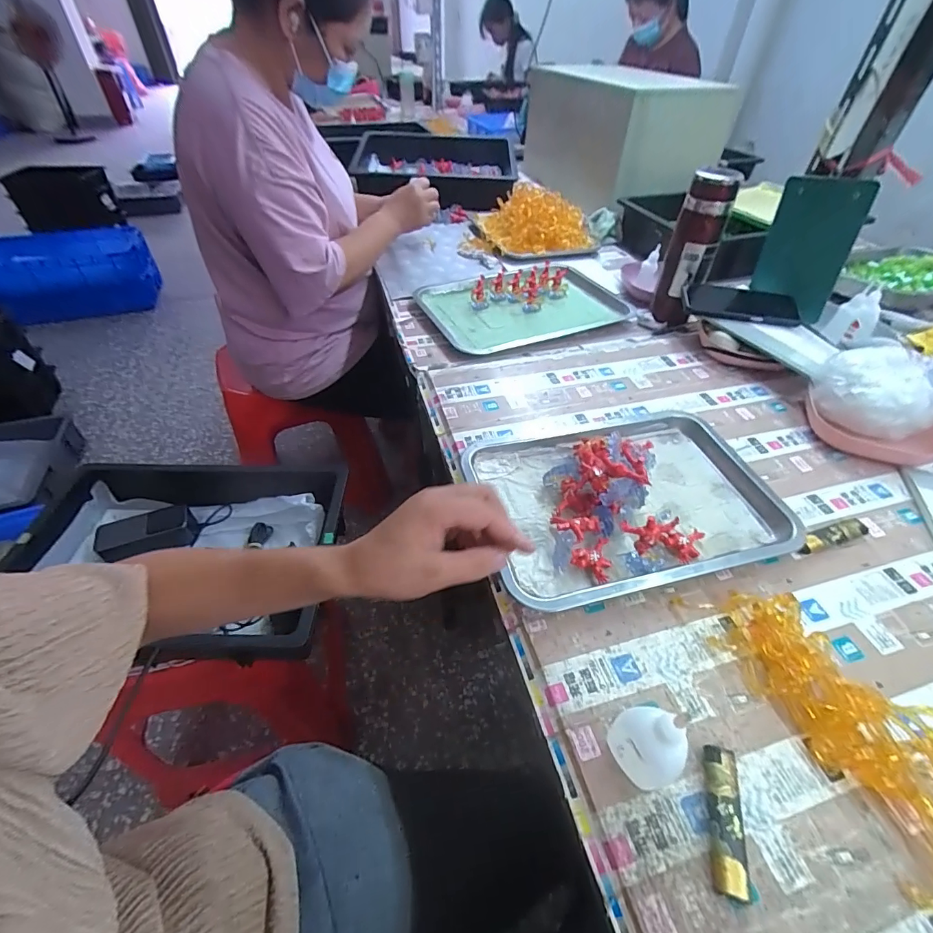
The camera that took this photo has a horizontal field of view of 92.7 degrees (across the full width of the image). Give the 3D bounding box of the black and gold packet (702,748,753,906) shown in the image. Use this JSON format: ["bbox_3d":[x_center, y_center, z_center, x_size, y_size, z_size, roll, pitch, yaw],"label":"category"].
[{"bbox_3d":[0.166,0.225,0.285,0.020,0.013,0.078,13,46,9],"label":"black and gold packet"}]

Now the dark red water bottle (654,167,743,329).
[{"bbox_3d":[0.362,-0.345,0.717,0.074,0.216,0.085,19,48,16],"label":"dark red water bottle"}]

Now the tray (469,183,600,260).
[{"bbox_3d":[0.163,-0.576,1.033,0.281,0.089,0.256,-2,46,-4],"label":"tray"}]

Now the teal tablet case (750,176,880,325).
[{"bbox_3d":[0.488,-0.313,0.644,0.020,0.175,0.108,-28,45,-33],"label":"teal tablet case"}]

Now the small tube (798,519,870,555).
[{"bbox_3d":[0.364,0.070,0.442,0.097,0.013,0.021,-13,48,-16],"label":"small tube"}]

